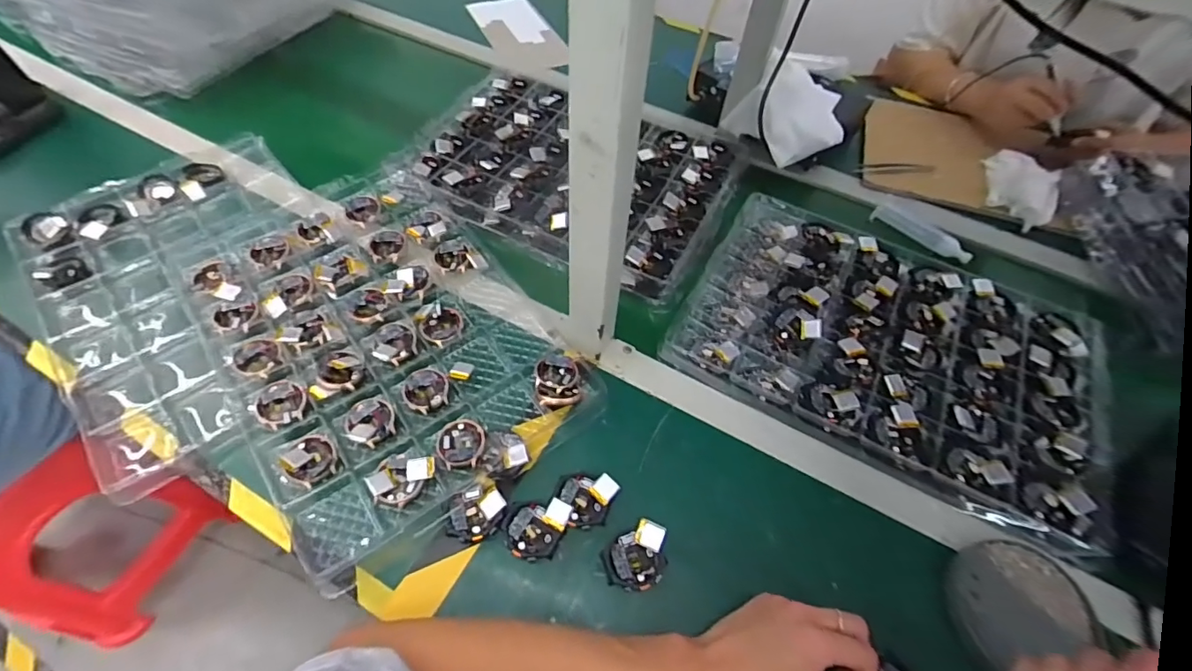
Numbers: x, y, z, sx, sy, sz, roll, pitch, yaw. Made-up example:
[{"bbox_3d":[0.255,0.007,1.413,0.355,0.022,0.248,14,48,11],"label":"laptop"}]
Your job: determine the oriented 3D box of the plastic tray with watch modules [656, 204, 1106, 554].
[{"bbox_3d":[0.321,-0.002,0.560,0.414,0.033,0.286,28,61,15],"label":"plastic tray with watch modules"}]

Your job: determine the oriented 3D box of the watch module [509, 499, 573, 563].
[{"bbox_3d":[-0.052,0.170,0.450,0.045,0.007,0.055,21,59,10],"label":"watch module"}]

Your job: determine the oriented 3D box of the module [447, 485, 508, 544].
[{"bbox_3d":[-0.106,0.158,0.454,0.051,0.012,0.046,-9,59,-8],"label":"module"}]

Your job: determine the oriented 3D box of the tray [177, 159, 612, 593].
[{"bbox_3d":[-0.235,-0.011,0.549,0.295,0.030,0.436,-32,64,-20],"label":"tray"}]

